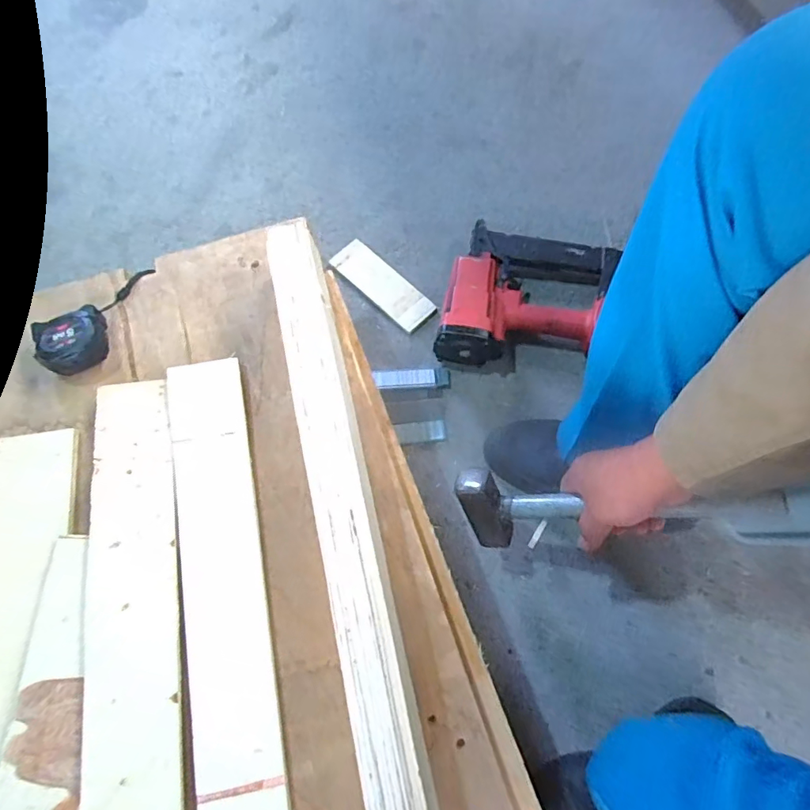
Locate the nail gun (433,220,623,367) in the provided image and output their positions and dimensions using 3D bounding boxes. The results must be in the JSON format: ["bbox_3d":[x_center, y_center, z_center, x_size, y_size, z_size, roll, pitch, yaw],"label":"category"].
[{"bbox_3d":[0.181,-0.157,0.747,0.228,0.081,0.240,14,73,5],"label":"nail gun"}]

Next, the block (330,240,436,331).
[{"bbox_3d":[-0.034,-0.188,0.795,0.062,0.010,0.181,-43,77,-12],"label":"block"}]

